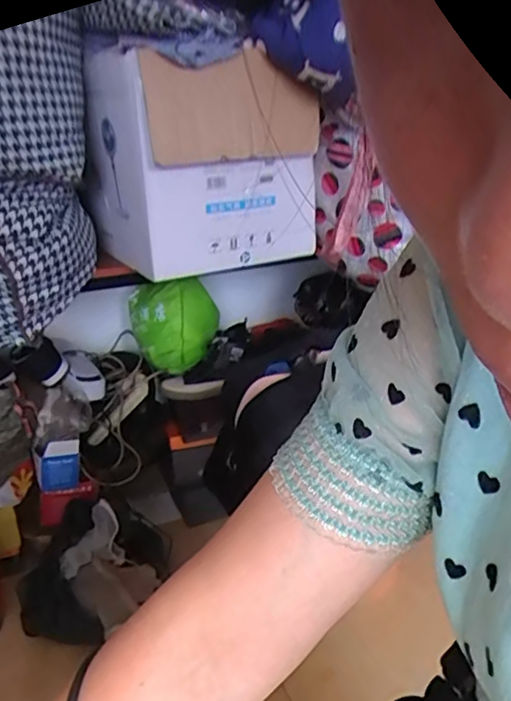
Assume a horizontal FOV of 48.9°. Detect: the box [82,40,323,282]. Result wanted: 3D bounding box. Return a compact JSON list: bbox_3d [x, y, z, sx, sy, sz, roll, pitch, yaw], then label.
[{"bbox_3d":[-0.088,-0.343,1.034,0.390,0.357,0.185,-14,24,-29],"label":"box"}]

